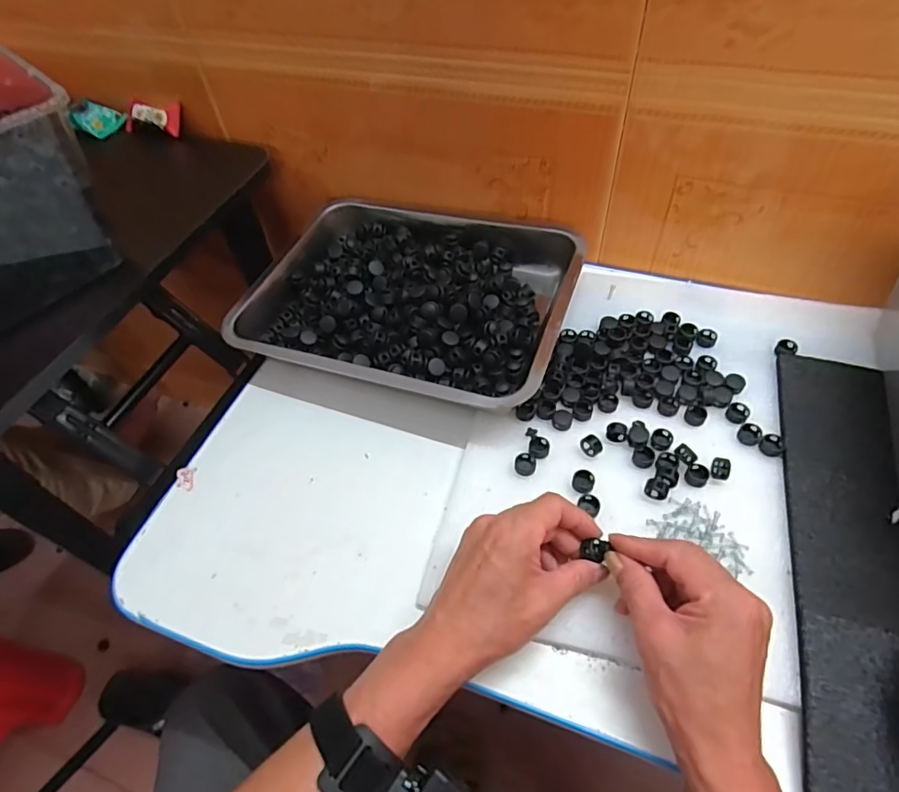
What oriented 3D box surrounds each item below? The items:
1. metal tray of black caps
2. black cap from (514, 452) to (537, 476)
[{"bbox_3d":[-0.037,-0.110,0.550,0.309,0.049,0.249,14,56,15],"label":"metal tray of black caps"},{"bbox_3d":[0.062,0.055,0.445,0.017,0.006,0.019,20,57,19],"label":"black cap"}]

